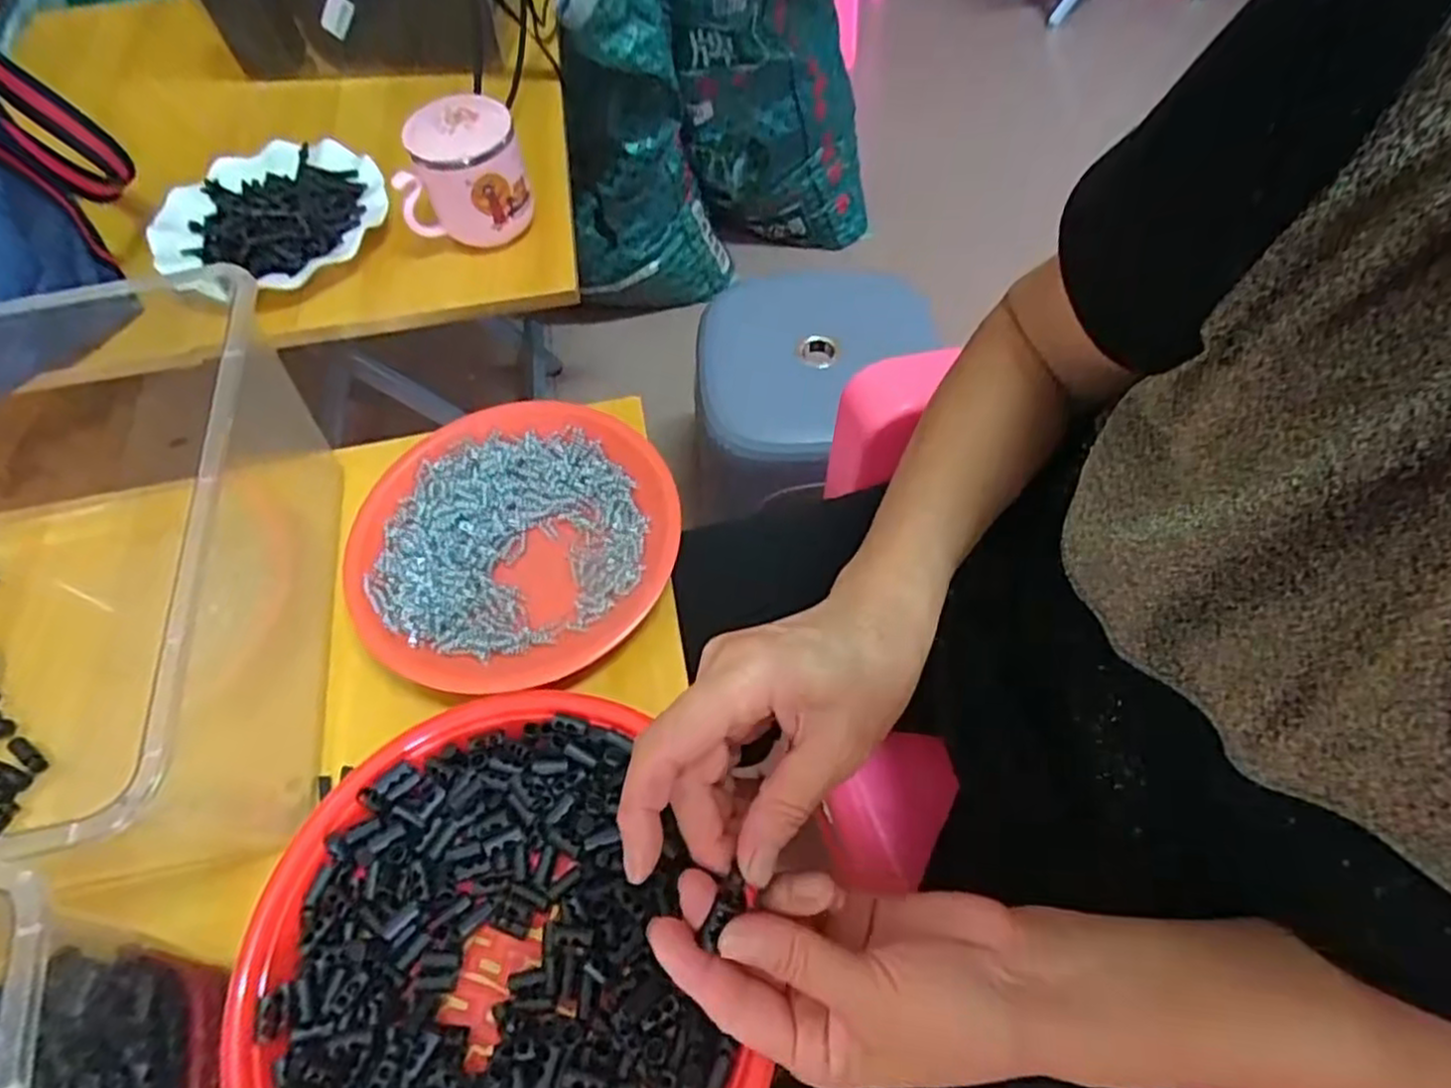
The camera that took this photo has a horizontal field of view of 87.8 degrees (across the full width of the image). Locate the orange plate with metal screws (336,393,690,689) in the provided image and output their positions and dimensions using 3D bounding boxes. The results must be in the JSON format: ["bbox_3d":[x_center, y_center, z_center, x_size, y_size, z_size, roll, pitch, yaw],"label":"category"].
[{"bbox_3d":[-0.129,-0.003,0.454,0.180,0.027,0.188,-1,60,2],"label":"orange plate with metal screws"}]

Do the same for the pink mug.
[{"bbox_3d":[-0.202,-0.282,0.575,0.097,0.078,0.068,-15,61,-6],"label":"pink mug"}]

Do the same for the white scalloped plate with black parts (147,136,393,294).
[{"bbox_3d":[-0.372,-0.278,0.622,0.179,0.025,0.153,8,61,8],"label":"white scalloped plate with black parts"}]

